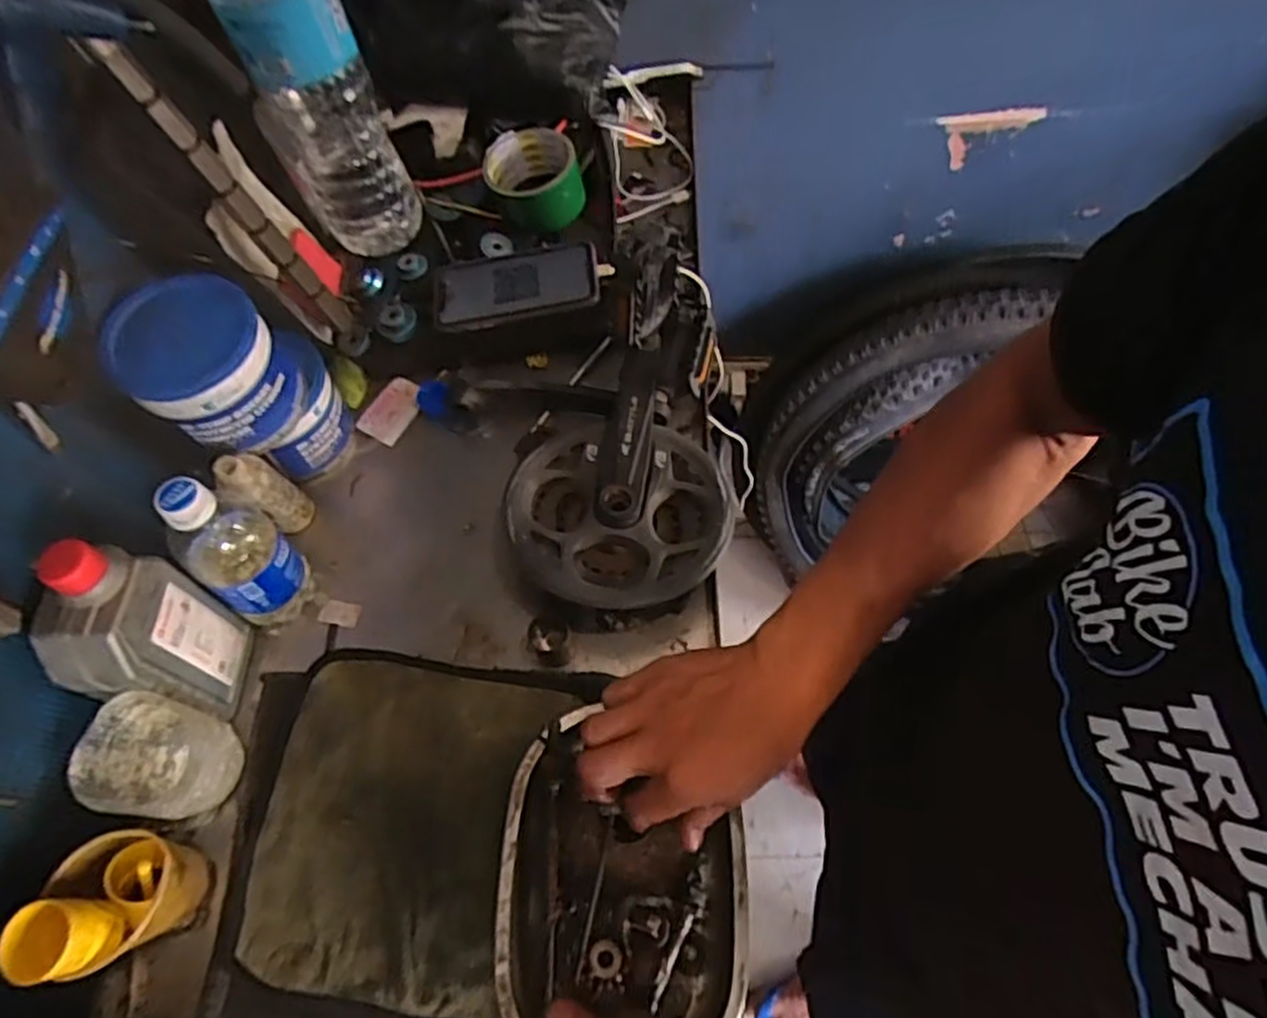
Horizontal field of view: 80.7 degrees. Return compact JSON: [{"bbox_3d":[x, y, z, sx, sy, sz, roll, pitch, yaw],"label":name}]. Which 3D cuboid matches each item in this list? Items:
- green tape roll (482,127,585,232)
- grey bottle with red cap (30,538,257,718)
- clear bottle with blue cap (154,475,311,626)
[{"bbox_3d":[-0.096,-0.318,0.711,0.081,0.057,0.077,-1,62,2],"label":"green tape roll"},{"bbox_3d":[-0.325,0.086,0.500,0.054,0.169,0.081,-2,61,1],"label":"grey bottle with red cap"},{"bbox_3d":[-0.288,0.032,0.543,0.056,0.163,0.062,32,67,18],"label":"clear bottle with blue cap"}]

